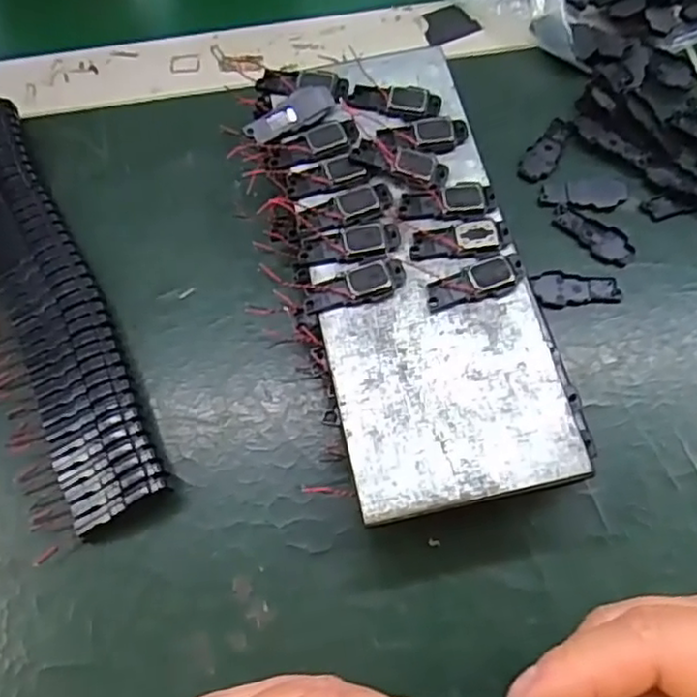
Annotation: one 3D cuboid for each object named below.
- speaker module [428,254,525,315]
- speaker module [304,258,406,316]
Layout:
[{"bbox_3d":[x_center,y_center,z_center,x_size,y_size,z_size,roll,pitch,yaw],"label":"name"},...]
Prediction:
[{"bbox_3d":[0.048,-0.025,0.256,0.038,0.004,0.015,-18,68,-6],"label":"speaker module"},{"bbox_3d":[0.003,-0.023,0.256,0.039,0.005,0.015,-15,68,-4],"label":"speaker module"}]

